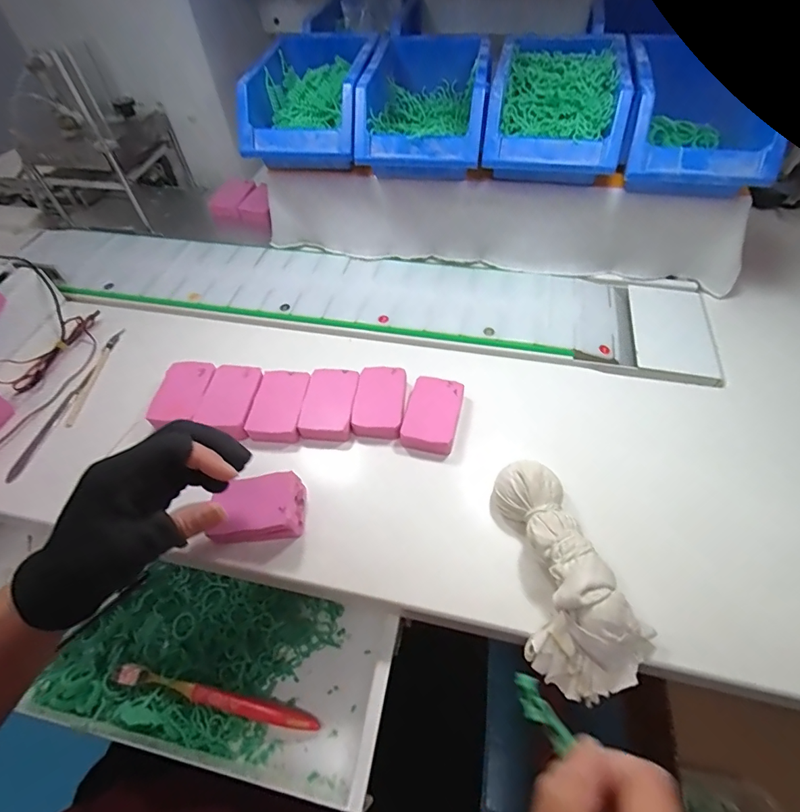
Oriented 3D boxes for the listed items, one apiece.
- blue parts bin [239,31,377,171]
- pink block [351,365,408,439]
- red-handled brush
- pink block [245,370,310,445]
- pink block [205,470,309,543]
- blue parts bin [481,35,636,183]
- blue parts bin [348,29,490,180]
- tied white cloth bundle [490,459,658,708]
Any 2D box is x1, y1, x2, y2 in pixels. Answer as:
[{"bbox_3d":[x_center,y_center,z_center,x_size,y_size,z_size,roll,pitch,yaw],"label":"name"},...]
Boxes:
[{"bbox_3d":[-0.092,-0.356,0.507,0.125,0.076,0.211,5,55,8],"label":"blue parts bin"},{"bbox_3d":[-0.018,-0.005,0.409,0.045,0.015,0.071,2,55,6],"label":"pink block"},{"bbox_3d":[-0.154,0.247,0.370,0.177,0.021,0.016,7,55,10],"label":"red-handled brush"},{"bbox_3d":[-0.112,-0.001,0.414,0.045,0.015,0.073,3,55,7],"label":"pink block"},{"bbox_3d":[-0.111,0.080,0.345,0.067,0.027,0.048,-8,54,-1],"label":"pink block"},{"bbox_3d":[0.157,-0.307,0.451,0.125,0.070,0.173,7,55,10],"label":"blue parts bin"},{"bbox_3d":[0.031,-0.331,0.480,0.127,0.074,0.206,6,55,9],"label":"blue parts bin"},{"bbox_3d":[0.105,0.107,0.305,0.064,0.052,0.158,-14,54,-5],"label":"tied white cloth bundle"}]

